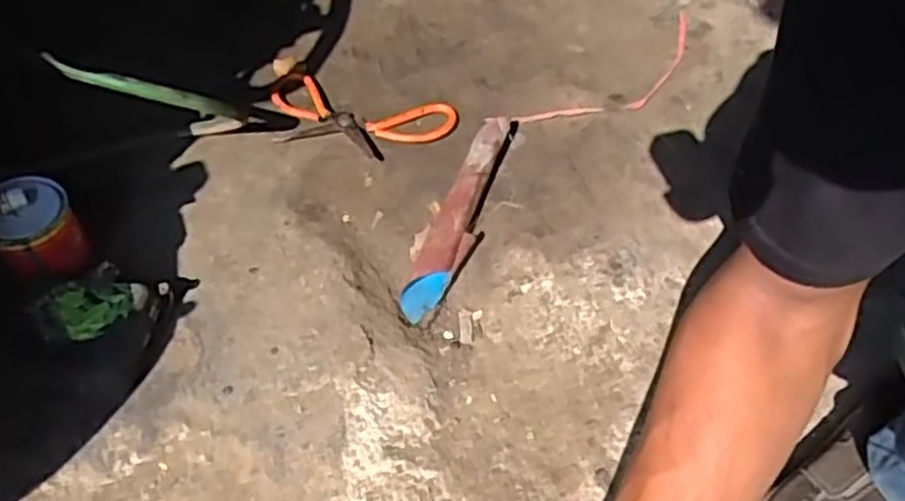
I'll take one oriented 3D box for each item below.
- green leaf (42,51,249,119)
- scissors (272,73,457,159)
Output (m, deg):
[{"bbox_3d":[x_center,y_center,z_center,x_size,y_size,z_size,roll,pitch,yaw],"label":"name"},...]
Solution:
[{"bbox_3d":[-0.264,-0.141,0.671,0.165,0.026,0.018,12,47,-23],"label":"green leaf"},{"bbox_3d":[-0.105,-0.143,0.832,0.207,0.017,0.105,14,53,12],"label":"scissors"}]

